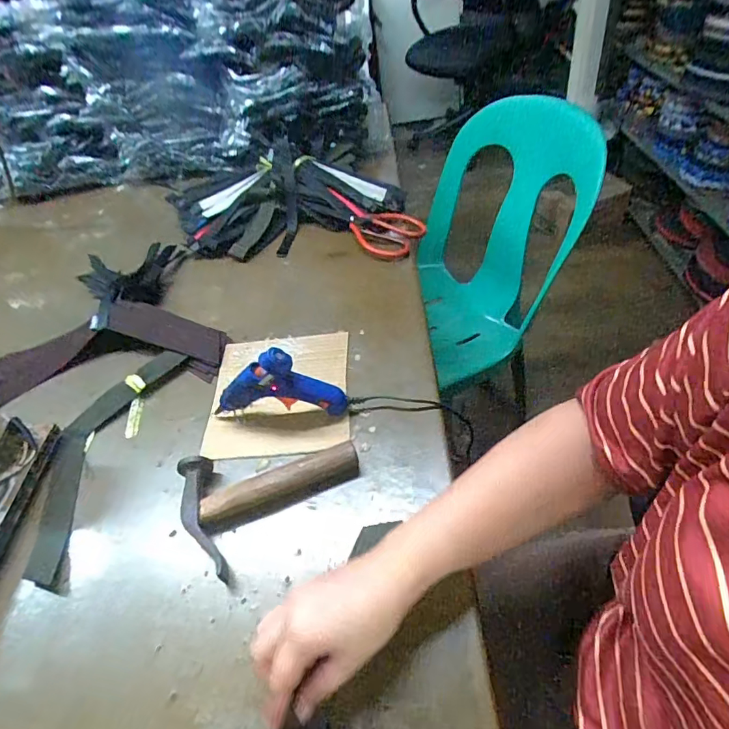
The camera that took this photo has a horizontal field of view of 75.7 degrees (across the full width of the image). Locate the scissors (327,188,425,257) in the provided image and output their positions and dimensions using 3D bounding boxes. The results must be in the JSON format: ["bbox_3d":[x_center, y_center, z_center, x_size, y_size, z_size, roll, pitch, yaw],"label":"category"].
[{"bbox_3d":[0.006,-0.215,0.730,0.165,0.011,0.103,22,65,11],"label":"scissors"}]

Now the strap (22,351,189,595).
[{"bbox_3d":[-0.287,0.091,0.499,0.097,0.011,0.271,3,50,9],"label":"strap"}]

